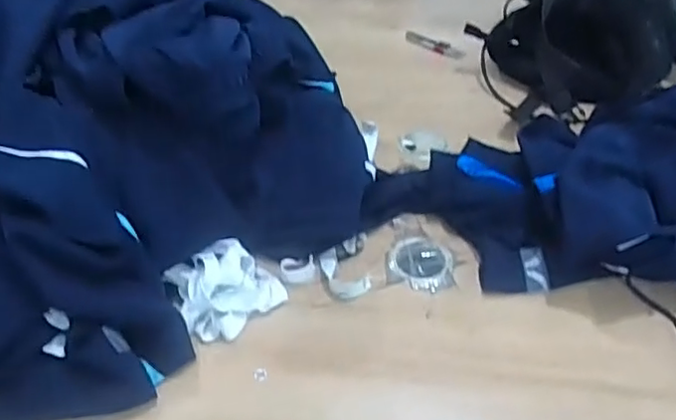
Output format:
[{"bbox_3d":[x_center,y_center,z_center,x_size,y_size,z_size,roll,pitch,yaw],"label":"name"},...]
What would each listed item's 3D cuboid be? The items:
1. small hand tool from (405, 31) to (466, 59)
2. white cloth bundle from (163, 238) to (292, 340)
[{"bbox_3d":[0.149,-0.255,0.959,0.105,0.007,0.030,31,52,25],"label":"small hand tool"},{"bbox_3d":[-0.109,0.075,0.610,0.095,0.044,0.082,-24,50,-22],"label":"white cloth bundle"}]

